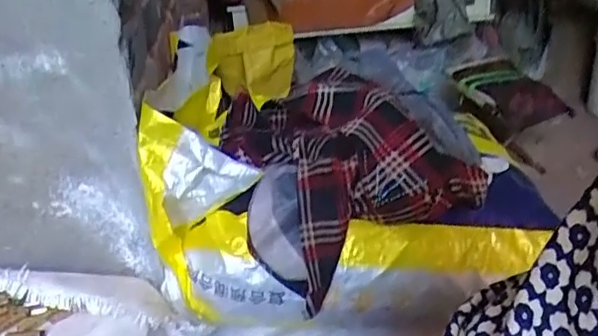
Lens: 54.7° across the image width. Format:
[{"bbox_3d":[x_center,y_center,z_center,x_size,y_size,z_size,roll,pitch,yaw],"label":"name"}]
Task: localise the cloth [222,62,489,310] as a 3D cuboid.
[{"bbox_3d":[0.040,-0.007,0.636,0.192,0.140,0.260,-18,35,-27],"label":"cloth"}]

